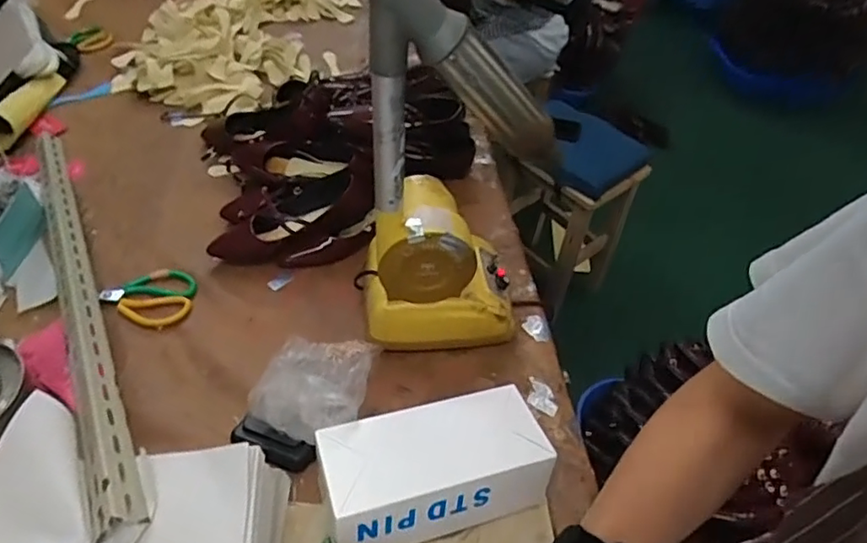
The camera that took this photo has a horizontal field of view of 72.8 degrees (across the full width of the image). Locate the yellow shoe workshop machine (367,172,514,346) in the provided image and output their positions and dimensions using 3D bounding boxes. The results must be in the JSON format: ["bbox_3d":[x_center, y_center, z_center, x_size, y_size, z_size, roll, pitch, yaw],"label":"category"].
[{"bbox_3d":[0.004,-0.017,0.823,0.208,0.198,0.170,-6,49,-9],"label":"yellow shoe workshop machine"}]

